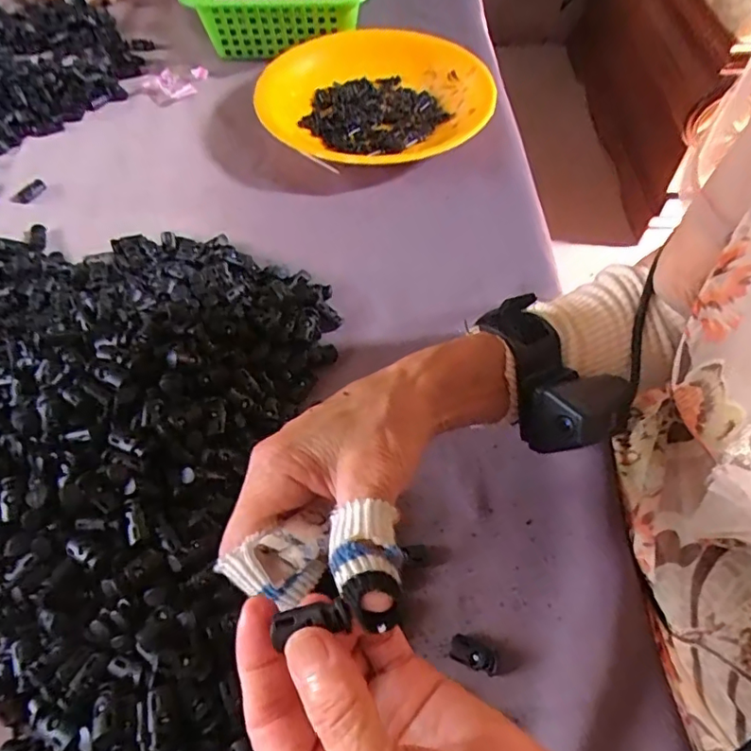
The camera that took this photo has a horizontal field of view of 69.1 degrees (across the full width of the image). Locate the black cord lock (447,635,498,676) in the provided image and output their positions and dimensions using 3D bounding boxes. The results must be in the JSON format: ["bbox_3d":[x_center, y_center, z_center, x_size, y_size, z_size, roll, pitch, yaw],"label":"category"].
[{"bbox_3d":[0.056,0.156,0.306,0.027,0.009,0.014,17,58,12],"label":"black cord lock"}]

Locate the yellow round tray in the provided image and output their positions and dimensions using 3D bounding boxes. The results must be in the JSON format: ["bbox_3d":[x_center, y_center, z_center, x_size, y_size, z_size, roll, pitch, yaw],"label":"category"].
[{"bbox_3d":[-0.002,-0.287,0.573,0.236,0.046,0.213,17,58,13],"label":"yellow round tray"}]

